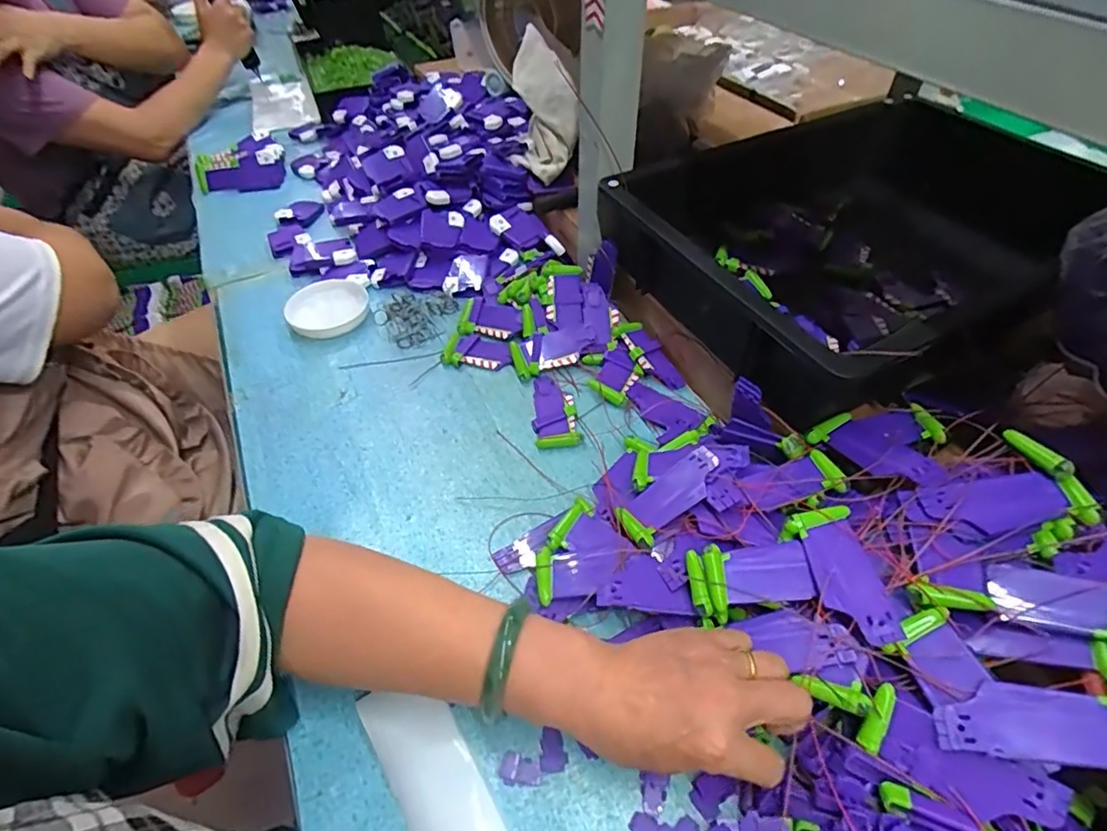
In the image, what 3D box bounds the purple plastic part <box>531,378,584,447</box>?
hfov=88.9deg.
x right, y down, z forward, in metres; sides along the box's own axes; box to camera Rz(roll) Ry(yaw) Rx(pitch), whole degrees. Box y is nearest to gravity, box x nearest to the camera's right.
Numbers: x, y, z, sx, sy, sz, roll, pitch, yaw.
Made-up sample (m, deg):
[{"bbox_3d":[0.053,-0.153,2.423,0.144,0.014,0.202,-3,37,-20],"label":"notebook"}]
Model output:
[{"bbox_3d":[-0.002,-0.006,0.547,0.042,0.013,0.090,-9,49,-6],"label":"purple plastic part"}]

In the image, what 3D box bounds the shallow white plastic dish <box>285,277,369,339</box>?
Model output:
[{"bbox_3d":[-0.263,-0.126,0.664,0.088,0.023,0.090,-11,49,-8],"label":"shallow white plastic dish"}]

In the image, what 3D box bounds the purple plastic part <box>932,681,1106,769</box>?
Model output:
[{"bbox_3d":[0.247,0.162,0.298,0.077,0.004,0.035,-12,46,32],"label":"purple plastic part"}]

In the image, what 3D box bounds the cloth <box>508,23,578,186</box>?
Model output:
[{"bbox_3d":[-0.013,-0.389,0.711,0.083,0.174,0.057,-11,23,-10],"label":"cloth"}]

